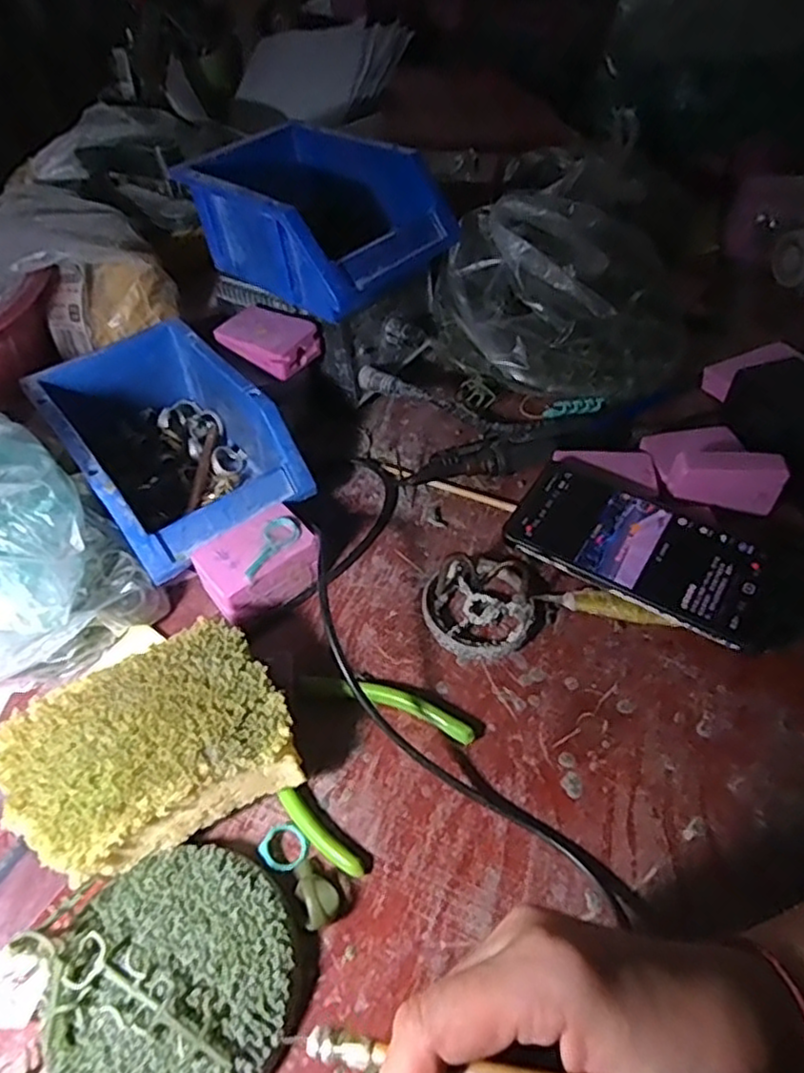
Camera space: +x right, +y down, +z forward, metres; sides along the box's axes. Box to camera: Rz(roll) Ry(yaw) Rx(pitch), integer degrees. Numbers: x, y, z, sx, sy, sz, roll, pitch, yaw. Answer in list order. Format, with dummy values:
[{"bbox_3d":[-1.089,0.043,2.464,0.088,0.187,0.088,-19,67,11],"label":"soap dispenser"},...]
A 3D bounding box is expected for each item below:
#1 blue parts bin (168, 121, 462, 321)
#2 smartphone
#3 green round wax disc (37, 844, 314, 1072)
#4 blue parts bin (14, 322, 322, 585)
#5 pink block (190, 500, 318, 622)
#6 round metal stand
[{"bbox_3d":[-0.061,-0.233,0.497,0.170,0.072,0.121,36,60,26],"label":"blue parts bin"},{"bbox_3d":[0.153,0.004,0.428,0.161,0.013,0.085,28,61,23],"label":"smartphone"},{"bbox_3d":[-0.093,0.191,0.292,0.100,0.030,0.101,-2,50,2],"label":"green round wax disc"},{"bbox_3d":[-0.165,-0.063,0.478,0.122,0.079,0.187,-33,56,-22],"label":"blue parts bin"},{"bbox_3d":[-0.093,0.019,0.432,0.072,0.041,0.052,-35,56,-24],"label":"pink block"},{"bbox_3d":[0.048,0.041,0.420,0.067,0.019,0.070,-2,50,2],"label":"round metal stand"}]

